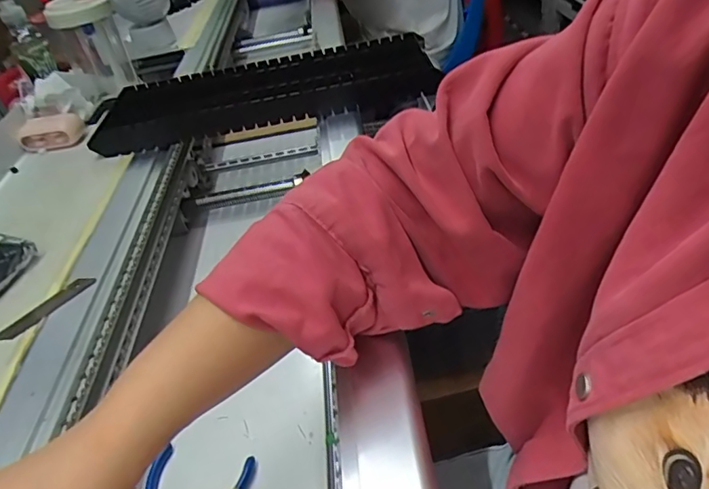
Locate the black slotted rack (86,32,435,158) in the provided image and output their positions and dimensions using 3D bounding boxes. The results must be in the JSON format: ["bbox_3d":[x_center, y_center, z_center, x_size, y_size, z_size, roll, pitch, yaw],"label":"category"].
[{"bbox_3d":[-0.110,-0.184,0.648,0.394,0.058,0.153,-13,39,-2],"label":"black slotted rack"}]

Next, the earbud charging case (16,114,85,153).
[{"bbox_3d":[-0.369,-0.135,0.637,0.070,0.036,0.031,-9,39,-2],"label":"earbud charging case"}]

